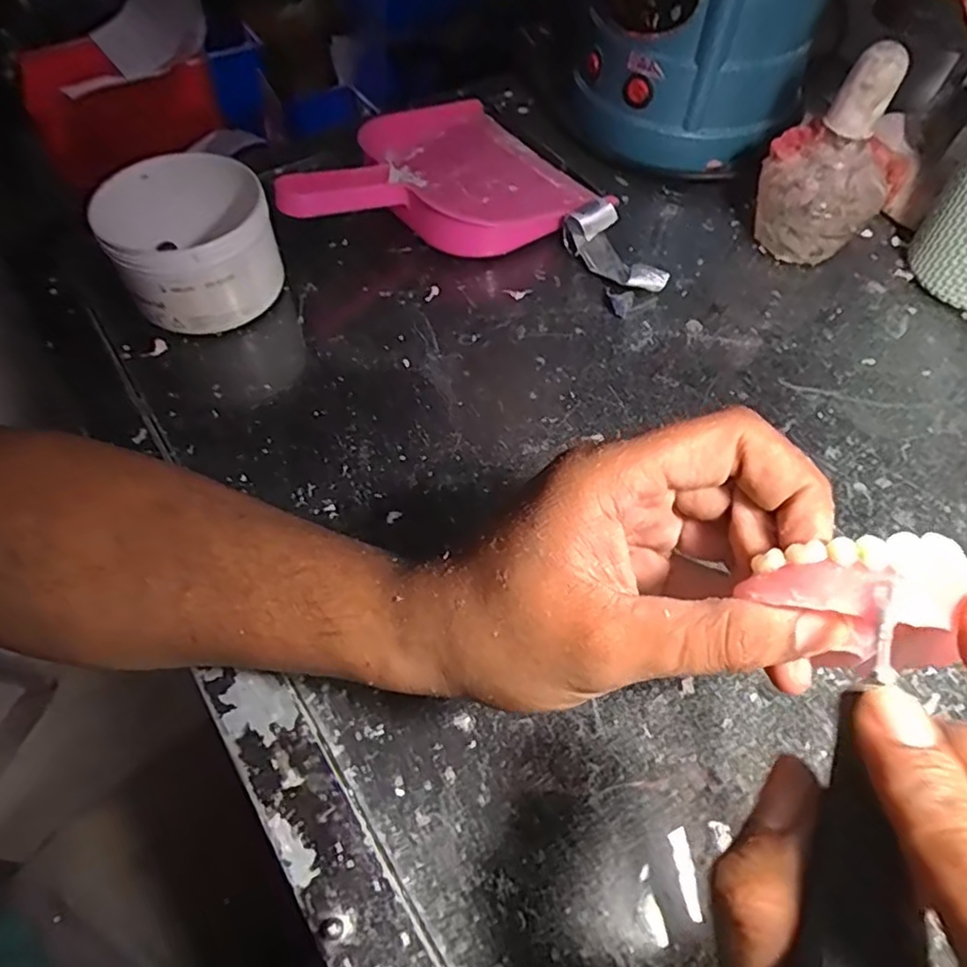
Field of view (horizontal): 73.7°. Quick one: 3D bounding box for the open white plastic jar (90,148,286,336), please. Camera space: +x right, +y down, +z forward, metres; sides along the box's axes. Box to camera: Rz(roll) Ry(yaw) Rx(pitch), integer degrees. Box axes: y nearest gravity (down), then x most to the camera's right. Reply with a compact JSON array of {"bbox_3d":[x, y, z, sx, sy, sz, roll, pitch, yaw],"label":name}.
[{"bbox_3d":[-0.175,-0.144,0.388,0.089,0.072,0.096,0,57,-1],"label":"open white plastic jar"}]

